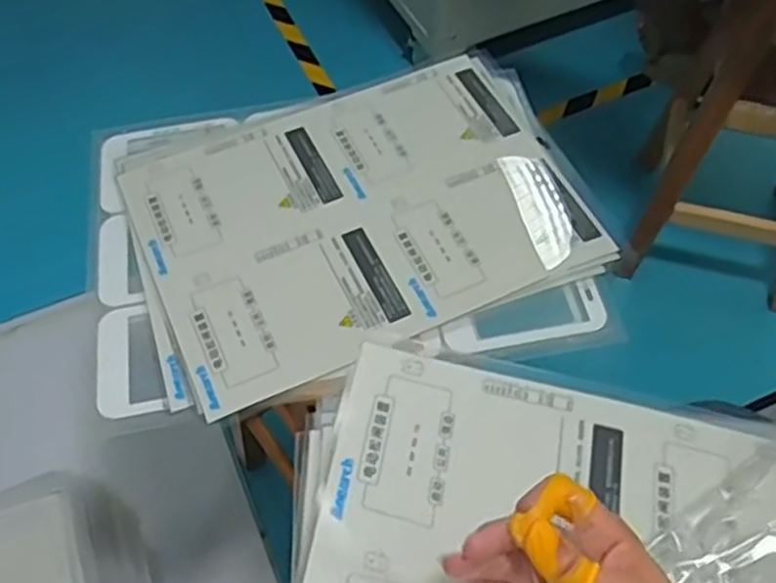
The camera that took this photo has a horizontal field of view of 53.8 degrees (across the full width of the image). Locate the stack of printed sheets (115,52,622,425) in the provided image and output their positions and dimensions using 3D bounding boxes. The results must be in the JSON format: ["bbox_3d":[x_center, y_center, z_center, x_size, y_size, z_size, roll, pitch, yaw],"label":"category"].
[{"bbox_3d":[-0.023,-0.078,0.688,0.377,0.013,0.282,-21,59,-12],"label":"stack of printed sheets"}]

